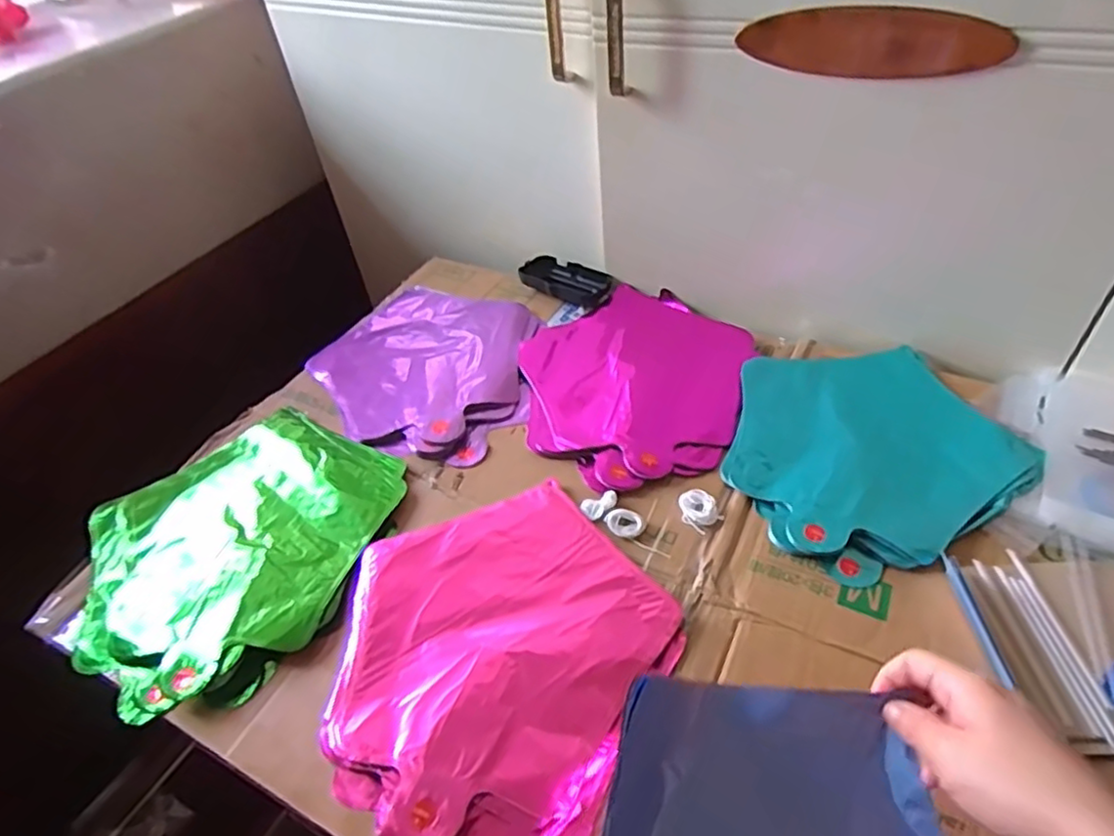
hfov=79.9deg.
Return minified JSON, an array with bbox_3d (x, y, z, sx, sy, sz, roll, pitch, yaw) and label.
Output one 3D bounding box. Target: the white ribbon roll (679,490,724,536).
[{"bbox_3d":[0.114,0.073,0.534,0.027,0.012,0.033,-28,48,-20],"label":"white ribbon roll"}]

